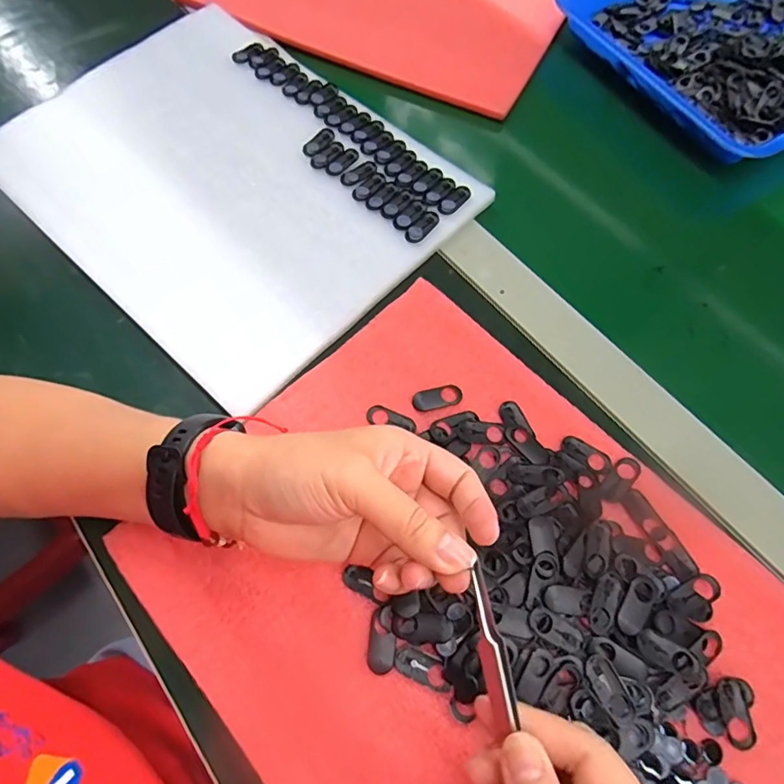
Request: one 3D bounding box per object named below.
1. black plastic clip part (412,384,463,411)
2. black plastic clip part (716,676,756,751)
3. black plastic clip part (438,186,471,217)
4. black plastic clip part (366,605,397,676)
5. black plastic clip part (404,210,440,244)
[{"bbox_3d":[0.029,0.003,0.334,0.032,0.004,0.016,-11,66,-6],"label":"black plastic clip part"},{"bbox_3d":[0.172,0.161,0.262,0.015,0.004,0.031,0,65,-1],"label":"black plastic clip part"},{"bbox_3d":[0.047,-0.145,0.396,0.014,0.004,0.033,37,70,15],"label":"black plastic clip part"},{"bbox_3d":[-0.004,0.131,0.275,0.015,0.007,0.032,10,65,4],"label":"black plastic clip part"},{"bbox_3d":[0.022,-0.121,0.384,0.015,0.004,0.032,37,70,15],"label":"black plastic clip part"}]

